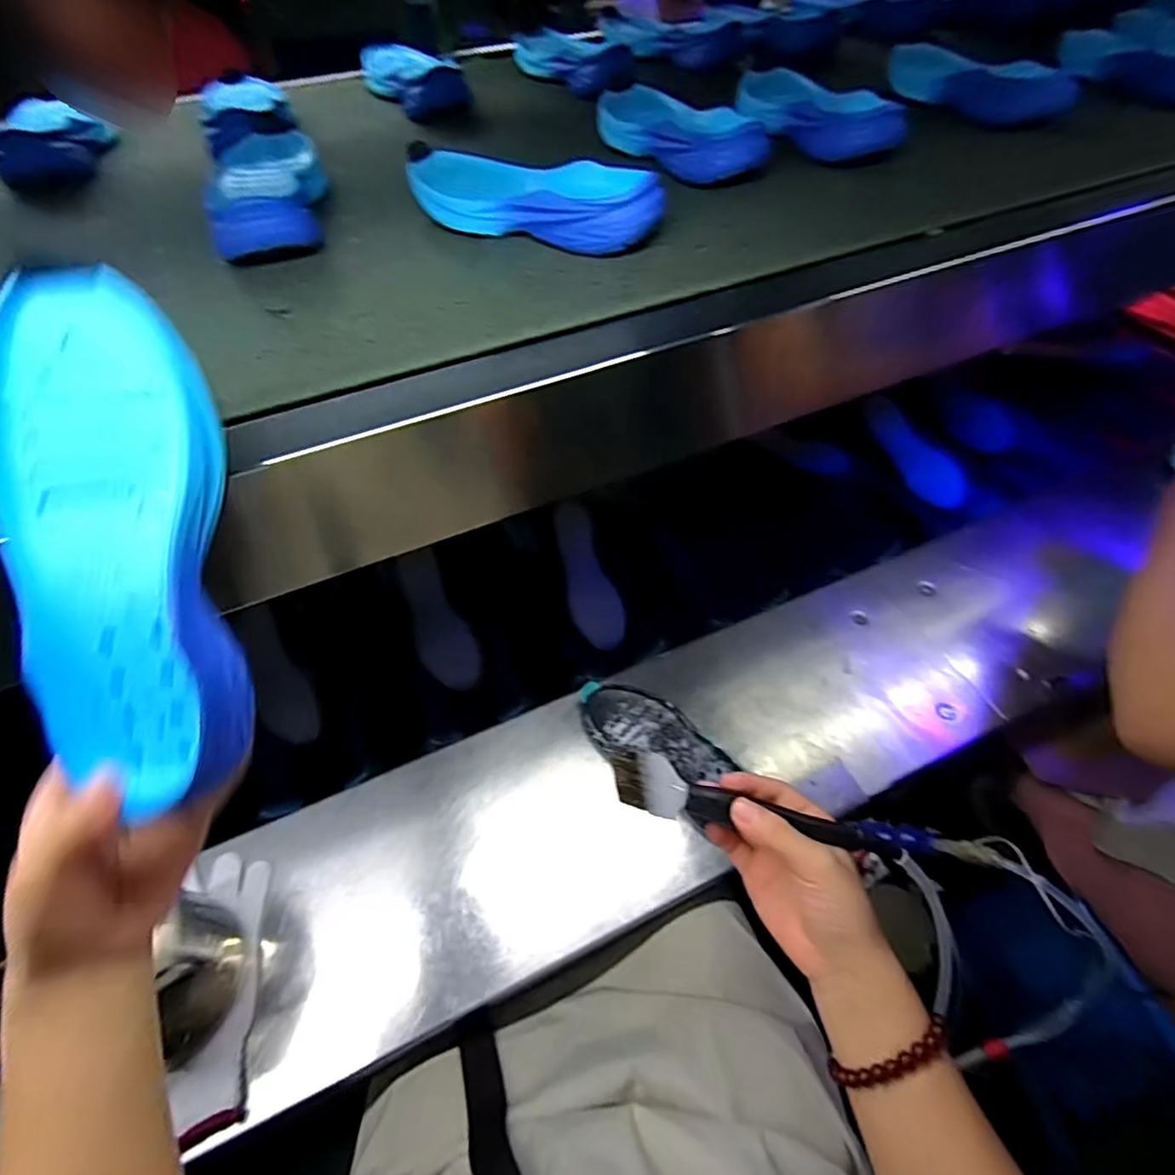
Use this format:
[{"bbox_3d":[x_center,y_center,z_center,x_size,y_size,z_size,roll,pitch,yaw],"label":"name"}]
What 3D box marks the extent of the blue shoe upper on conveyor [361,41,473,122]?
[{"bbox_3d":[-0.221,-0.631,0.717,0.099,0.041,0.222,-20,54,-13],"label":"blue shoe upper on conveyor"}]

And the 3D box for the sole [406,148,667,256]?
[{"bbox_3d":[-0.051,-0.315,0.468,0.227,0.042,0.084,21,56,17],"label":"sole"}]

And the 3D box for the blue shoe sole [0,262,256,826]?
[{"bbox_3d":[-0.209,-0.018,0.259,0.089,0.032,0.223,-7,94,-3],"label":"blue shoe sole"}]

